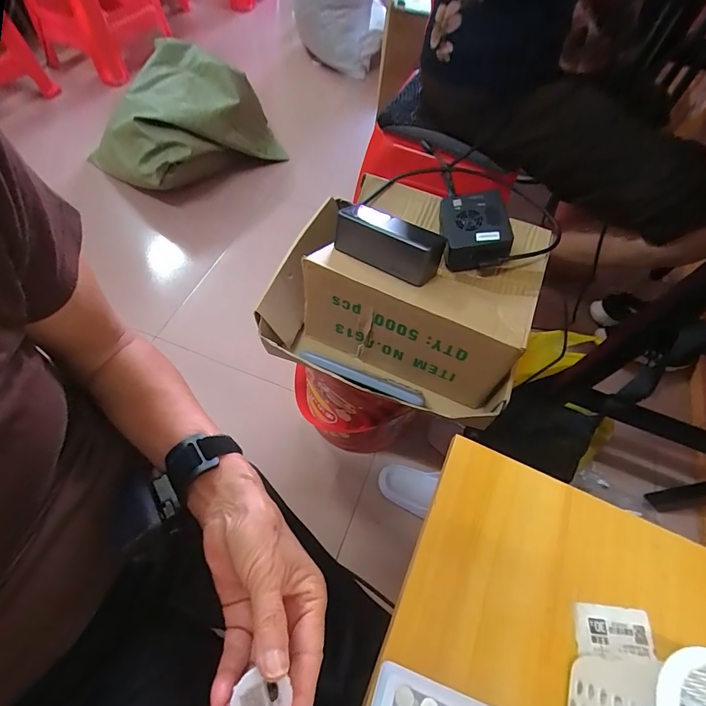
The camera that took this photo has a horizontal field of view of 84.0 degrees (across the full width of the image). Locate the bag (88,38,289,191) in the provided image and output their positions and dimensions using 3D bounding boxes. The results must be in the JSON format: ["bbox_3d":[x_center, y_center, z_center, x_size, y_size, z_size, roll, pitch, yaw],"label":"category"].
[{"bbox_3d":[-0.481,-0.661,1.107,0.481,0.250,0.296,-32,66,-21],"label":"bag"}]

